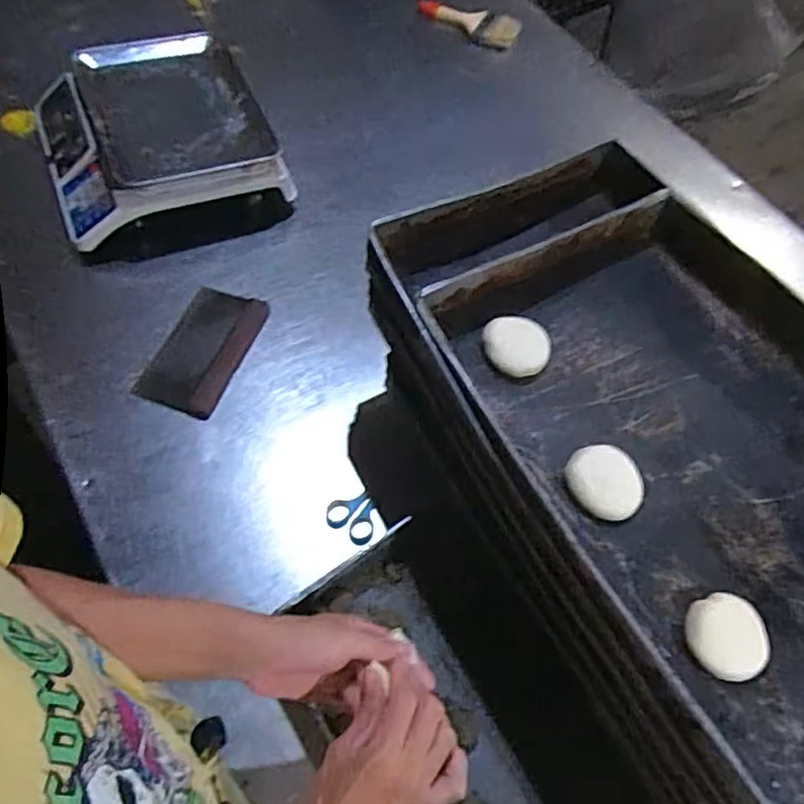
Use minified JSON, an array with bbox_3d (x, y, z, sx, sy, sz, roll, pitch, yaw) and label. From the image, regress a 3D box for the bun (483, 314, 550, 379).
[{"bbox_3d":[0.121,-0.059,0.657,0.067,0.019,0.064,1,59,-2],"label":"bun"}]

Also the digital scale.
[{"bbox_3d":[-0.388,-0.416,1.005,0.330,0.133,0.353,-19,64,-17],"label":"digital scale"}]

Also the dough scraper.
[{"bbox_3d":[-0.274,-0.075,0.880,0.113,0.014,0.198,20,59,4],"label":"dough scraper"}]

